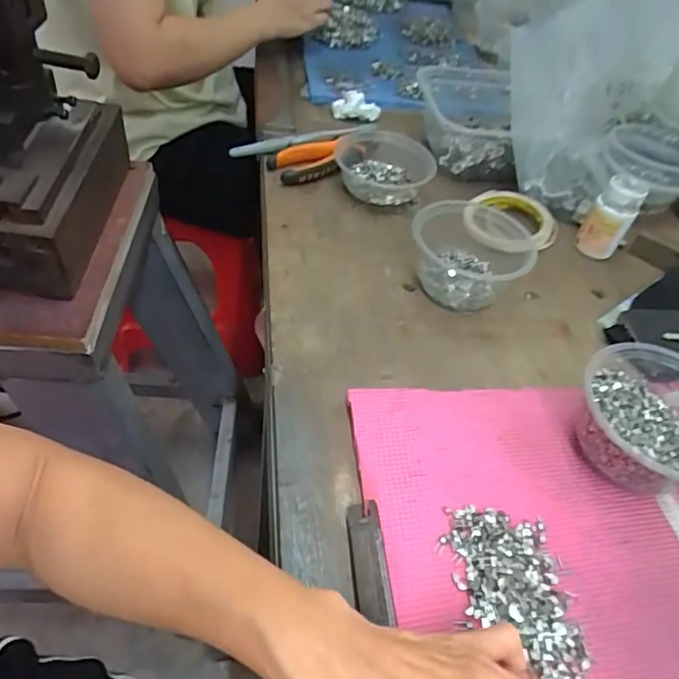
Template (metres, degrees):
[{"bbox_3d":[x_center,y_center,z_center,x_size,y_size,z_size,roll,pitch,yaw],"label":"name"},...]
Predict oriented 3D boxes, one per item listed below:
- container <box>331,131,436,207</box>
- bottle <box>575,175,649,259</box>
[{"bbox_3d":[0.051,-0.200,0.644,0.110,0.043,0.103,3,48,-8],"label":"container"},{"bbox_3d":[0.294,-0.131,0.597,0.045,0.084,0.041,31,50,17],"label":"bottle"}]

